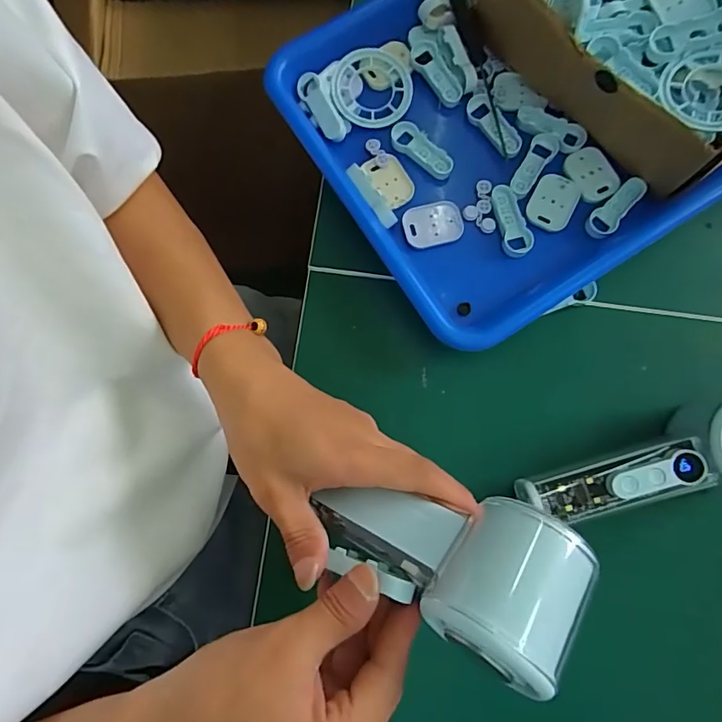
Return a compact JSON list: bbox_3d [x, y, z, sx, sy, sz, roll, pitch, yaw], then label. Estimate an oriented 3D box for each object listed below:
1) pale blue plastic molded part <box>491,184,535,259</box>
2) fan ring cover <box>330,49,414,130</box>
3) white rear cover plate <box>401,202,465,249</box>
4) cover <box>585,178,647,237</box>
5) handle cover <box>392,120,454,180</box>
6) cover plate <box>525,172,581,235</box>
[{"bbox_3d":[0.103,-0.096,0.332,0.019,0.006,0.049,-12,79,-2],"label":"pale blue plastic molded part"},{"bbox_3d":[0.008,-0.200,0.356,0.059,0.013,0.057,8,79,2],"label":"fan ring cover"},{"bbox_3d":[0.050,-0.094,0.337,0.040,0.005,0.029,-18,79,-4],"label":"white rear cover plate"},{"bbox_3d":[0.172,-0.103,0.329,0.018,0.005,0.047,44,95,8],"label":"cover"},{"bbox_3d":[0.043,-0.149,0.345,0.052,0.009,0.019,40,81,8],"label":"handle cover"},{"bbox_3d":[0.131,-0.108,0.335,0.030,0.007,0.040,25,80,5],"label":"cover plate"}]

